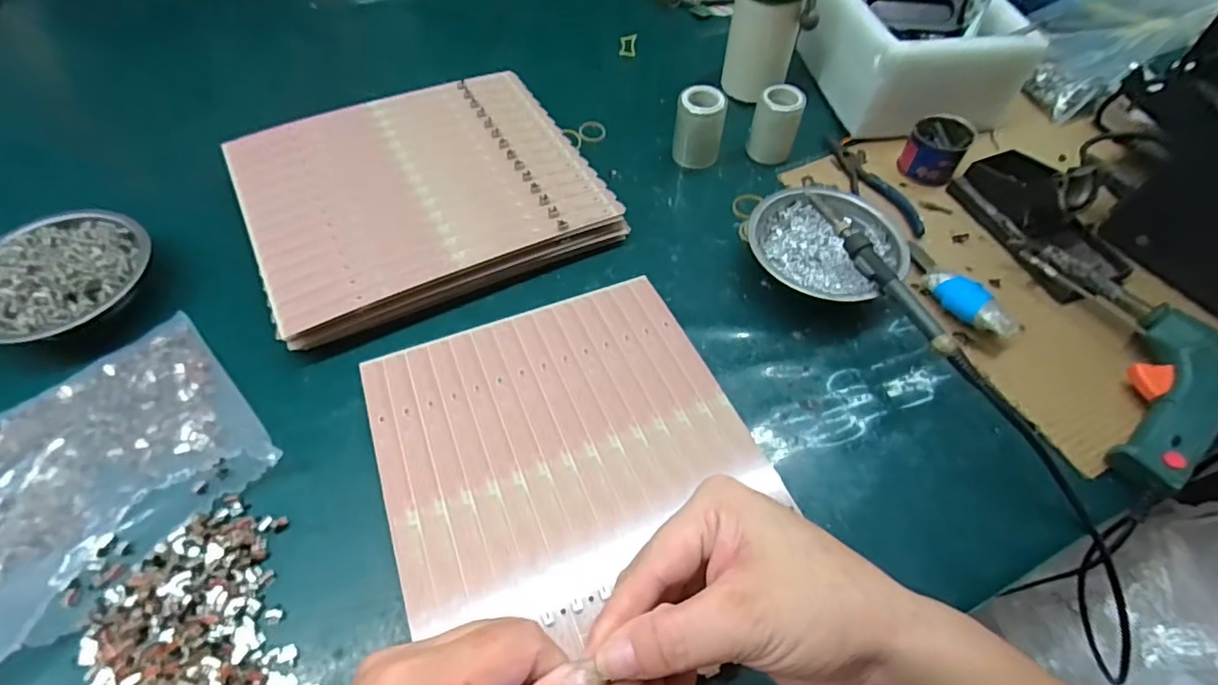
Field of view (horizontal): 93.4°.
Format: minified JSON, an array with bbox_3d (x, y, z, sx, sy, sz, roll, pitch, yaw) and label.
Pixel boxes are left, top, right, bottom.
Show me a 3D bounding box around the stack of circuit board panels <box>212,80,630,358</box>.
[{"bbox_3d":[-0.166,-0.136,0.516,0.281,0.039,0.241,-24,60,-17],"label":"stack of circuit board panels"}]

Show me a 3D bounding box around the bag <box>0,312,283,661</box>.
[{"bbox_3d":[-0.344,0.085,0.369,0.169,0.023,0.205,37,62,20],"label":"bag"}]

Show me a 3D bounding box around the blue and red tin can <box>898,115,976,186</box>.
[{"bbox_3d":[0.310,-0.185,0.545,0.050,0.040,0.055,1,56,-2],"label":"blue and red tin can"}]

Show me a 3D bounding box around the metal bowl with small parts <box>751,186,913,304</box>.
[{"bbox_3d":[0.177,-0.076,0.485,0.121,0.046,0.120,1,56,-2],"label":"metal bowl with small parts"}]

